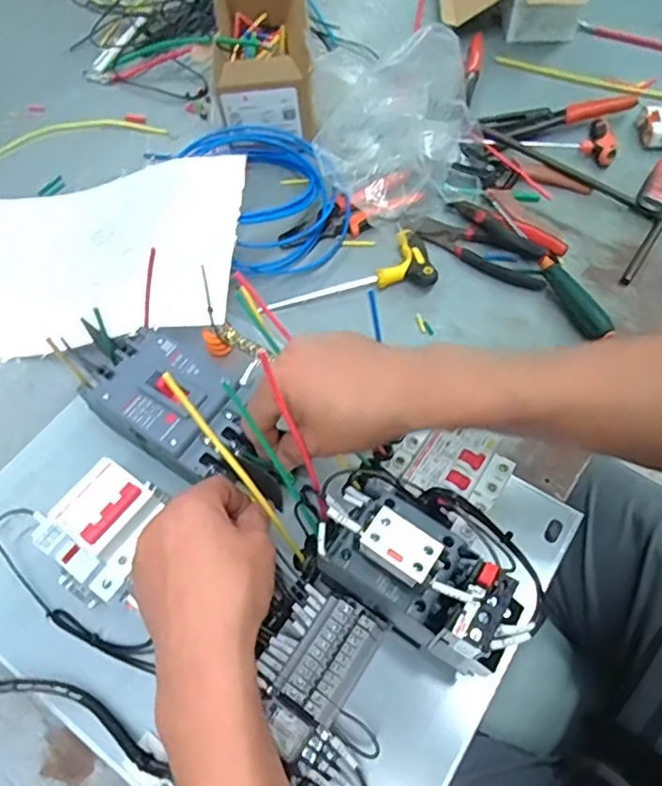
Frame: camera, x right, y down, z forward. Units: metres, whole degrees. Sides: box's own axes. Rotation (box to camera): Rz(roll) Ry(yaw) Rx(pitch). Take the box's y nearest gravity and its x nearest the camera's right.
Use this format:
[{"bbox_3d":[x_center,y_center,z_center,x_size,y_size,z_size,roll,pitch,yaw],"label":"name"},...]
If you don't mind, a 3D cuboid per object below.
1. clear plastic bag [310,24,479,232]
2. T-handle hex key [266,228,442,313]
[{"bbox_3d":[0.069,-0.263,0.590,0.172,0.129,0.152,-3,61,0],"label":"clear plastic bag"},{"bbox_3d":[0.012,-0.123,0.580,0.168,0.018,0.070,-9,61,-3],"label":"T-handle hex key"}]

